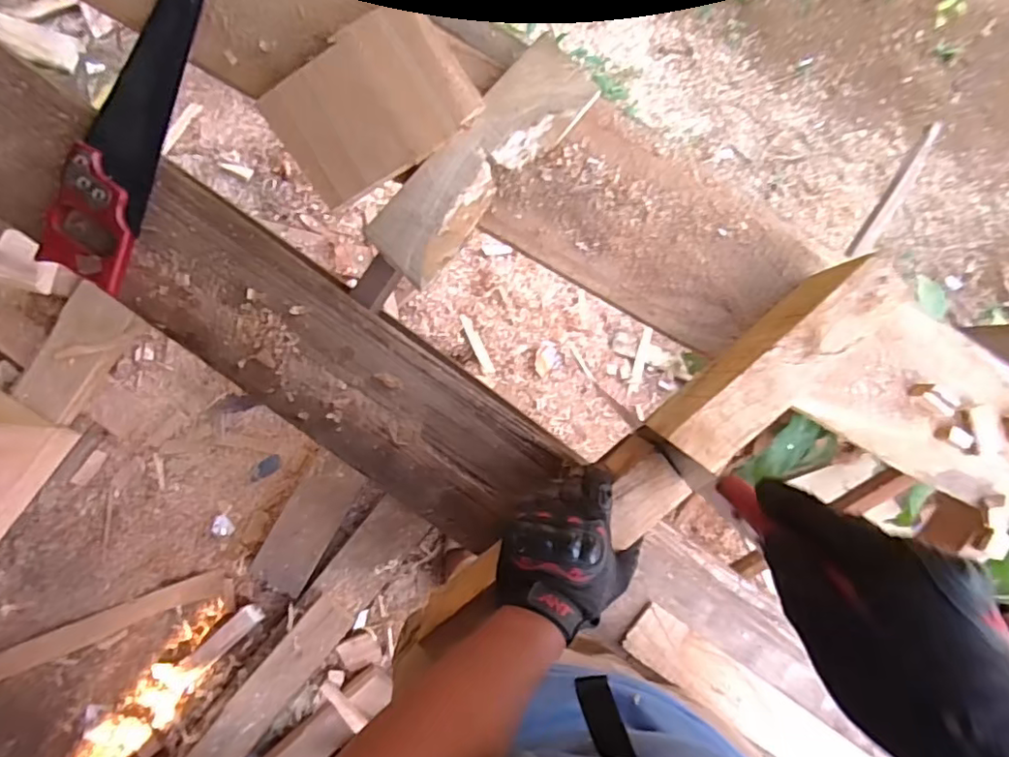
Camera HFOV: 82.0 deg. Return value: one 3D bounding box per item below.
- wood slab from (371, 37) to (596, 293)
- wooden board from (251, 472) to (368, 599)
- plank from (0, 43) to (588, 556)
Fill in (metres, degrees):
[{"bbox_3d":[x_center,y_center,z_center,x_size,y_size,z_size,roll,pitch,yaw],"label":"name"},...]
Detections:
[{"bbox_3d":[-0.026,-0.236,0.633,0.086,0.031,0.288,42,88,-1],"label":"wood slab"},{"bbox_3d":[-0.428,0.324,1.266,0.121,0.027,0.286,30,85,-8],"label":"wooden board"},{"bbox_3d":[-0.423,-0.179,0.638,1.116,0.029,0.162,35,88,-2],"label":"plank"}]

